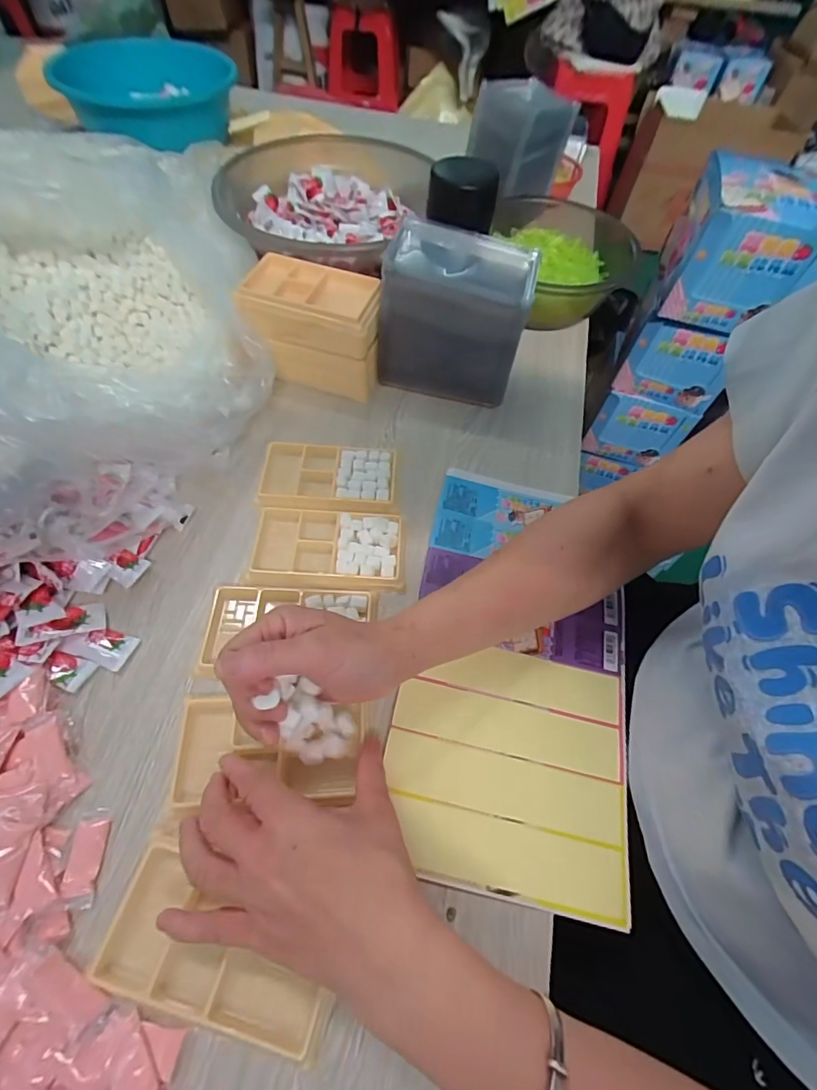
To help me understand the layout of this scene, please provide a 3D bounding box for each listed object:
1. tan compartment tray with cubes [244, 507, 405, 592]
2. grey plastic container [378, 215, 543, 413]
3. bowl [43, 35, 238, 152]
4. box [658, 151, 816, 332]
[{"bbox_3d":[-0.070,0.002,0.424,0.126,0.010,0.075,3,57,-3],"label":"tan compartment tray with cubes"},{"bbox_3d":[0.046,-0.232,0.502,0.139,0.134,0.085,14,57,4],"label":"grey plastic container"},{"bbox_3d":[-0.430,-0.766,0.819,0.270,0.083,0.263,-6,58,-9],"label":"bowl"},{"bbox_3d":[0.419,-0.373,0.605,0.149,0.130,0.139,15,57,5],"label":"box"}]

